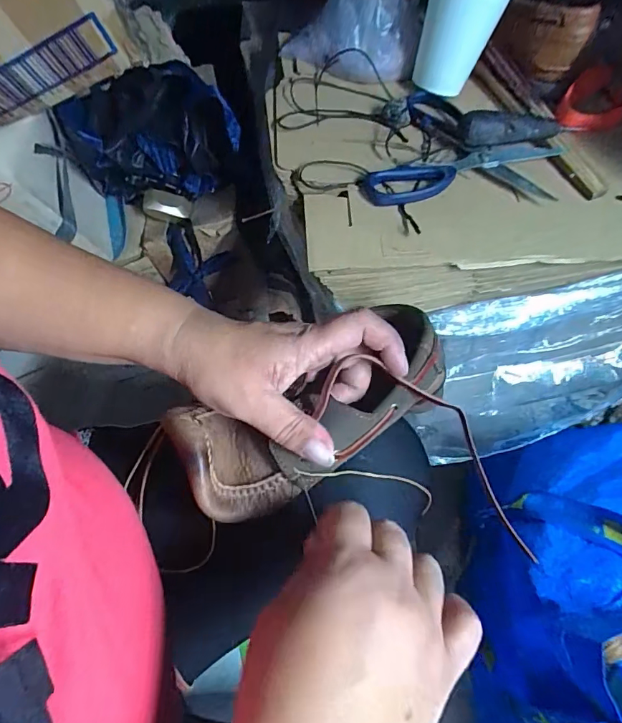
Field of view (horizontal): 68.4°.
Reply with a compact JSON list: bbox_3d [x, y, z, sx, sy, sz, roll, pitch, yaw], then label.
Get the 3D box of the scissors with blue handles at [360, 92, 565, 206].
[{"bbox_3d":[0.138,-0.181,0.405,0.147,0.013,0.150,21,63,14],"label":"scissors with blue handles"}]

